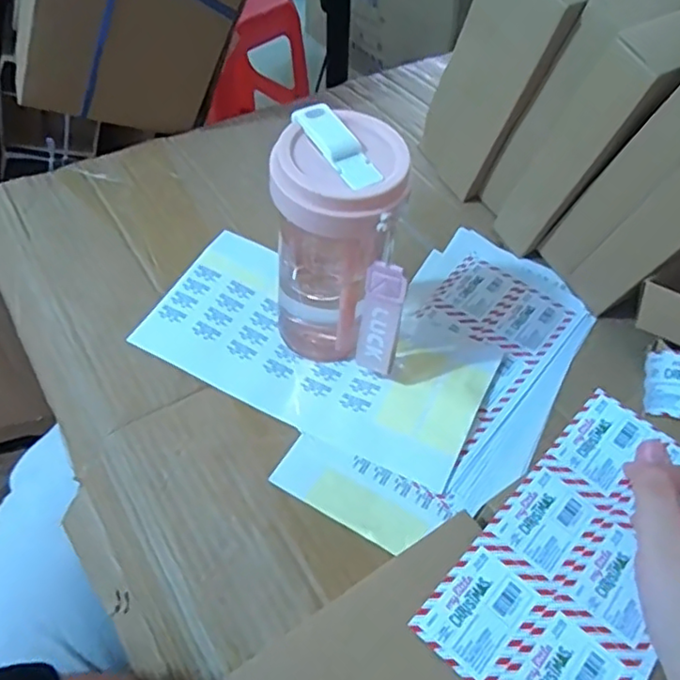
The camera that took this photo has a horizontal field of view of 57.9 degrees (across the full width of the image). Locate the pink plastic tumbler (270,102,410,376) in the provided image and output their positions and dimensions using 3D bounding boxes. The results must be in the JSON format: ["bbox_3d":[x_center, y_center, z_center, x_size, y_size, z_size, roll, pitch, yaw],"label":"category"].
[{"bbox_3d":[-0.003,-0.050,0.413,0.076,0.175,0.086,-4,52,-6],"label":"pink plastic tumbler"}]

